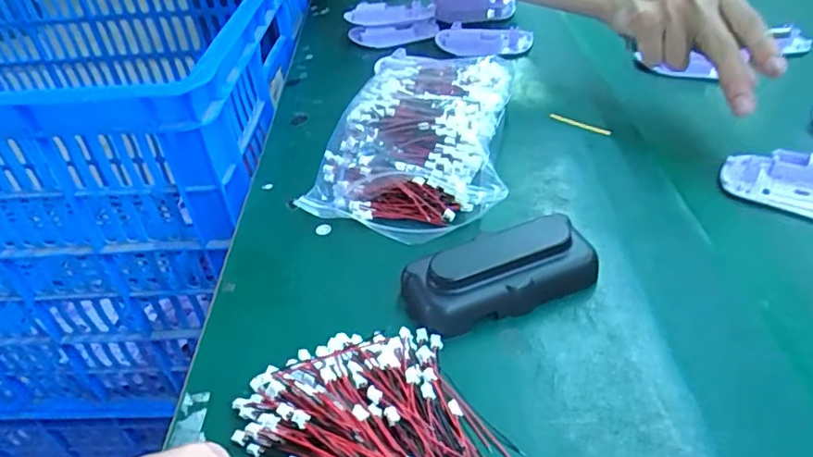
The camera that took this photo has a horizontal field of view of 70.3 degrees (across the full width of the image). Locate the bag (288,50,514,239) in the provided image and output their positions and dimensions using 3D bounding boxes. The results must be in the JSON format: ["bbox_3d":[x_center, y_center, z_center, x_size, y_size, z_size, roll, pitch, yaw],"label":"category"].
[{"bbox_3d":[0.017,-0.072,0.438,0.139,0.046,0.196,10,42,19],"label":"bag"}]

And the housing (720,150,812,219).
[{"bbox_3d":[0.262,-0.031,0.380,0.095,0.021,0.045,25,49,32],"label":"housing"}]

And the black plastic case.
[{"bbox_3d":[0.051,0.023,0.323,0.105,0.028,0.044,-18,41,-13],"label":"black plastic case"}]

